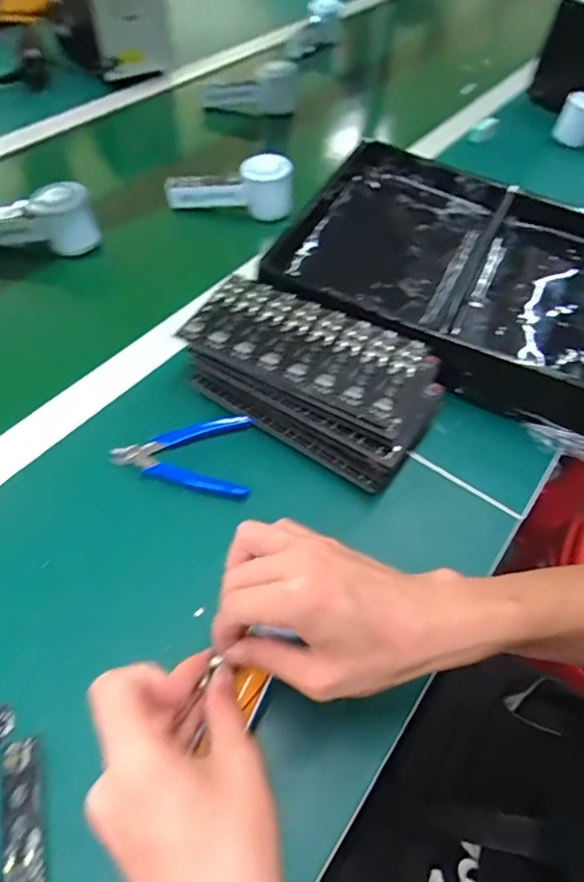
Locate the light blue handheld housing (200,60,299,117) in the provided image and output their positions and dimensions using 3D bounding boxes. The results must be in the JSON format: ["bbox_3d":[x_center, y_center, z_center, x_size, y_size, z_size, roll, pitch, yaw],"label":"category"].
[{"bbox_3d":[-0.074,-0.582,0.899,0.167,0.068,0.038,5,51,20],"label":"light blue handheld housing"}]

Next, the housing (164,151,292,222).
[{"bbox_3d":[-0.080,-0.325,0.683,0.157,0.060,0.048,-1,53,-5],"label":"housing"}]

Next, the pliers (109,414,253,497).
[{"bbox_3d":[-0.092,0.012,0.451,0.113,0.012,0.079,0,53,-4],"label":"pliers"}]

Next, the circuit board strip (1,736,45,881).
[{"bbox_3d":[-0.150,0.215,0.297,0.022,0.009,0.091,-17,58,-6],"label":"circuit board strip"}]

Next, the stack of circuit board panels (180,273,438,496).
[{"bbox_3d":[0.015,-0.062,0.474,0.216,0.054,0.117,30,56,17],"label":"stack of circuit board panels"}]

